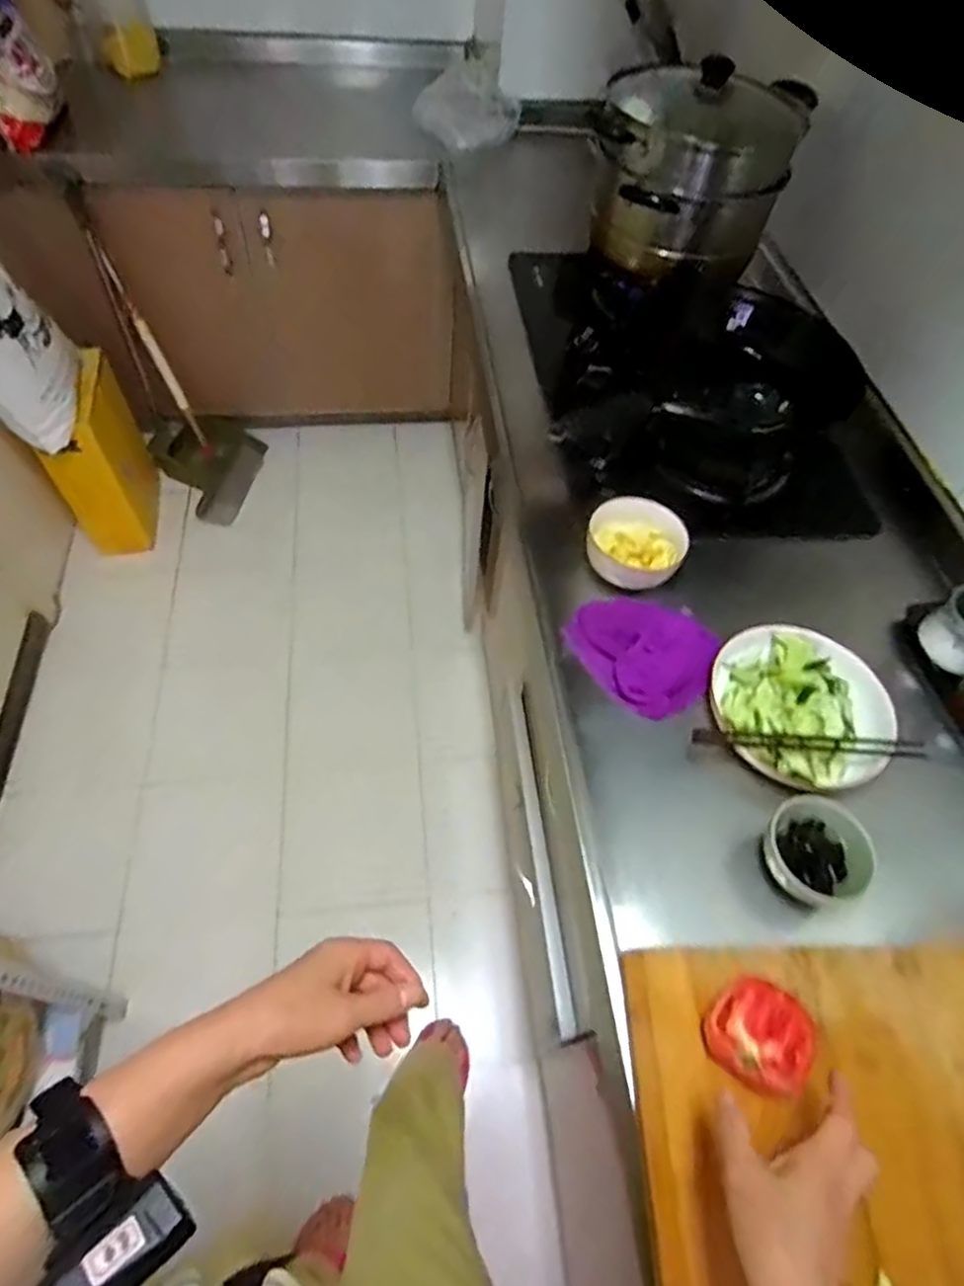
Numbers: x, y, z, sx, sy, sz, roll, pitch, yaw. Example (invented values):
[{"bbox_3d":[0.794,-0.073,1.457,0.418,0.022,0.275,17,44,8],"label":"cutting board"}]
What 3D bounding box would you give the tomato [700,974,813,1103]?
[{"bbox_3d":[0.219,0.311,0.540,0.070,0.056,0.074,2,56,-3],"label":"tomato"}]

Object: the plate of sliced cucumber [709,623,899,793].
[{"bbox_3d":[0.350,0.068,0.743,0.190,0.035,0.195,2,56,-3],"label":"plate of sliced cucumber"}]

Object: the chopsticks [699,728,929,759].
[{"bbox_3d":[0.343,0.100,0.712,0.238,0.018,0.024,5,56,-1],"label":"chopsticks"}]

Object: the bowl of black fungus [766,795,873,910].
[{"bbox_3d":[0.311,0.195,0.630,0.096,0.043,0.094,-26,62,-20],"label":"bowl of black fungus"}]

